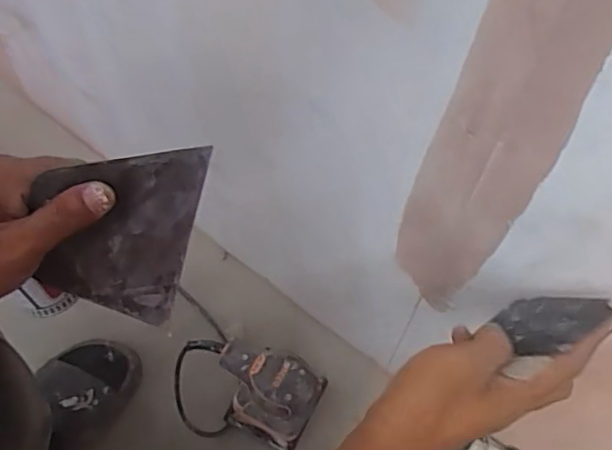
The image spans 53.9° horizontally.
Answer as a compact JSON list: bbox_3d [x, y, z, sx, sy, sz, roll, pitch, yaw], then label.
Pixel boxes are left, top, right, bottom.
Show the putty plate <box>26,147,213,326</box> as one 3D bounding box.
[{"bbox_3d":[-0.120,0.006,0.382,0.092,0.128,0.005,6,30,-23],"label":"putty plate"}]

